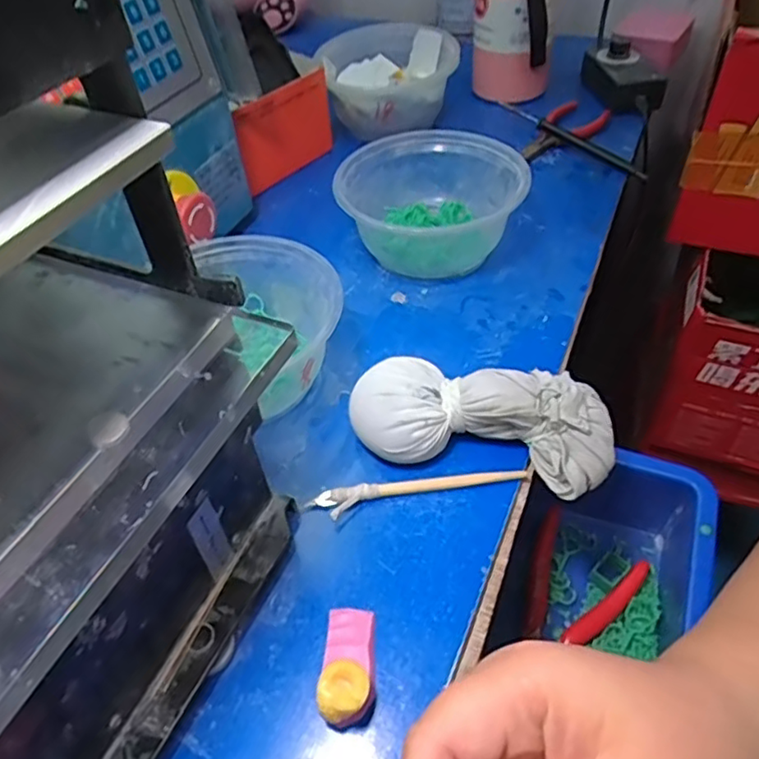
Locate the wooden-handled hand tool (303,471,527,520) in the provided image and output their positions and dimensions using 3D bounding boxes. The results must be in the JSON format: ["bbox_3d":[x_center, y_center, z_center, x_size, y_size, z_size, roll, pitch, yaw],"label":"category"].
[{"bbox_3d":[0.021,0.057,0.331,0.113,0.007,0.016,-11,47,-6],"label":"wooden-handled hand tool"}]

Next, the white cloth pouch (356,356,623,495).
[{"bbox_3d":[0.055,0.022,0.337,0.139,0.043,0.054,5,47,9],"label":"white cloth pouch"}]

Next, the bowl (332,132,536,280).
[{"bbox_3d":[0.035,-0.132,0.467,0.128,0.063,0.111,-14,47,-8],"label":"bowl"}]

